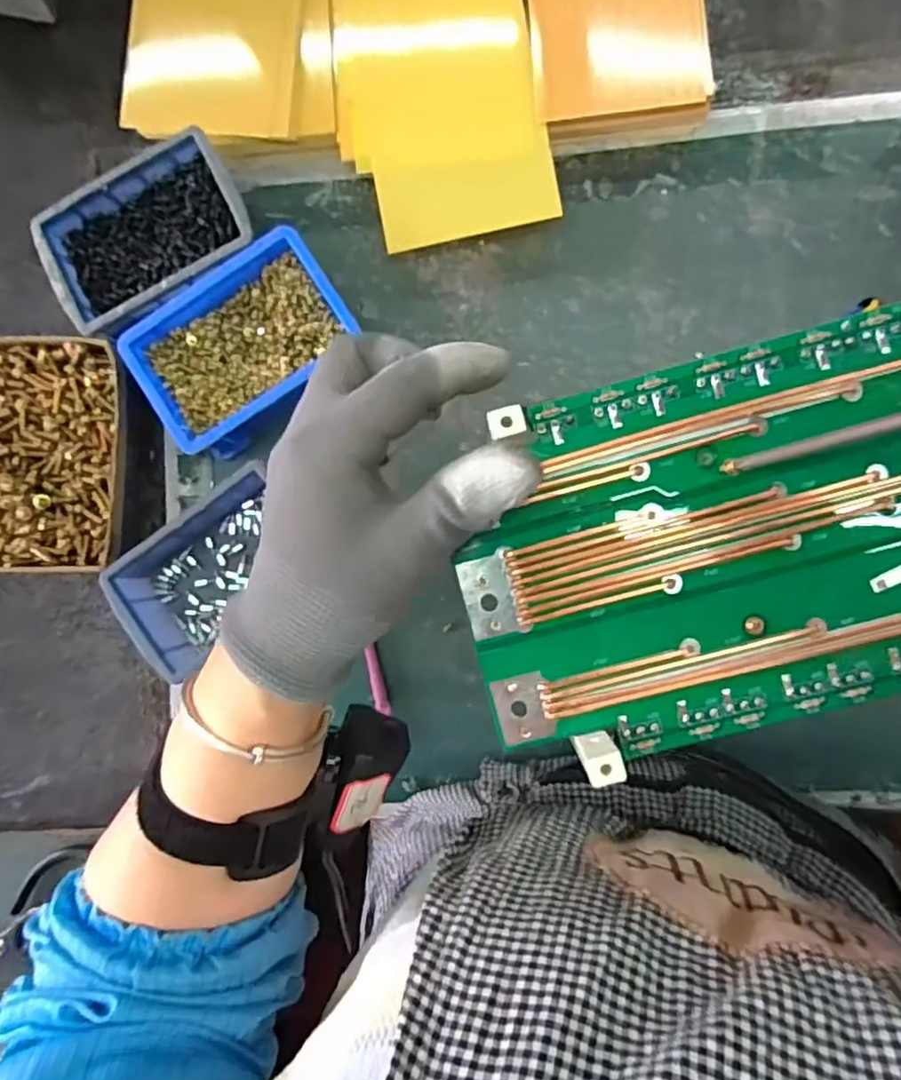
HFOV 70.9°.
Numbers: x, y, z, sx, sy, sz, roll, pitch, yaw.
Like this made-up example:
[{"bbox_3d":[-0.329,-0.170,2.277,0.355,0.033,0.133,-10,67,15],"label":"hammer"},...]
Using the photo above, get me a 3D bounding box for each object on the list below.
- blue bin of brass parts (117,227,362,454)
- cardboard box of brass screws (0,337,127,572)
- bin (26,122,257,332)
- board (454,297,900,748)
[{"bbox_3d":[-0.145,-0.135,0.459,0.150,0.053,0.109,-33,87,2],"label":"blue bin of brass parts"},{"bbox_3d":[-0.309,-0.061,0.472,0.147,0.043,0.171,0,88,3],"label":"cardboard box of brass screws"},{"bbox_3d":[-0.217,-0.216,0.462,0.142,0.049,0.101,-29,87,2],"label":"bin"},{"bbox_3d":[0.141,-0.012,0.237,0.275,0.011,0.134,-16,88,3],"label":"board"}]

